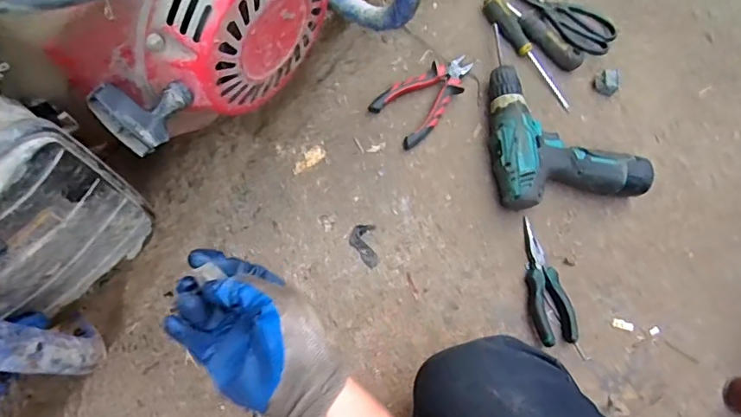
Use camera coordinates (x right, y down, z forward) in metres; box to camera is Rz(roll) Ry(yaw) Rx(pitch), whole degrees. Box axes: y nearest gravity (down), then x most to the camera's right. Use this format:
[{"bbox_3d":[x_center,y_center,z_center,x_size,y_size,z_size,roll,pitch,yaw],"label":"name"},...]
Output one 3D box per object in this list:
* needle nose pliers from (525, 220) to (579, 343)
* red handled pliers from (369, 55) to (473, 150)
[{"bbox_3d":[0.208,0.087,0.621,0.047,0.017,0.145,-7,71,-5],"label":"needle nose pliers"},{"bbox_3d":[0.073,-0.145,0.658,0.132,0.023,0.073,-40,77,-14],"label":"red handled pliers"}]

